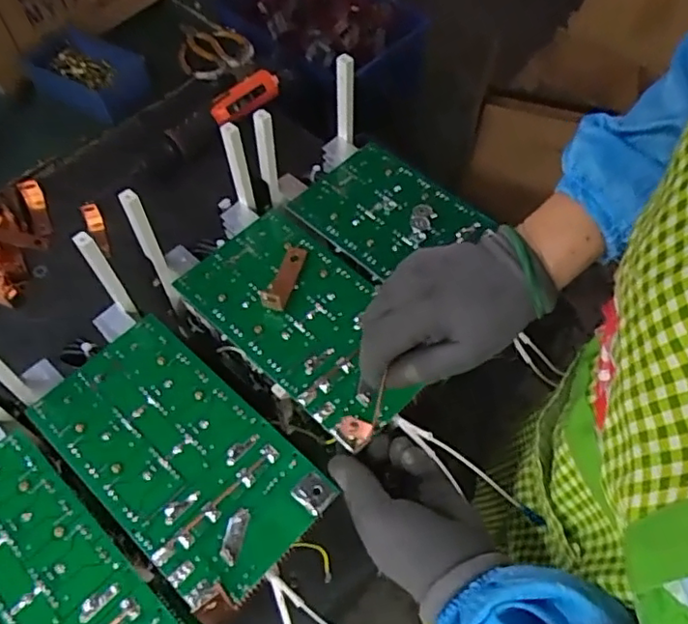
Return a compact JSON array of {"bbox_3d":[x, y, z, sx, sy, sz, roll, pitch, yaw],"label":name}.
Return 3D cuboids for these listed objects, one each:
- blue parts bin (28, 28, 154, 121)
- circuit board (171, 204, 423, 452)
[{"bbox_3d":[-0.349,-0.329,0.841,0.153,0.053,0.112,28,62,16],"label":"blue parts bin"},{"bbox_3d":[-0.029,0.000,0.522,0.225,0.017,0.128,40,66,22],"label":"circuit board"}]

